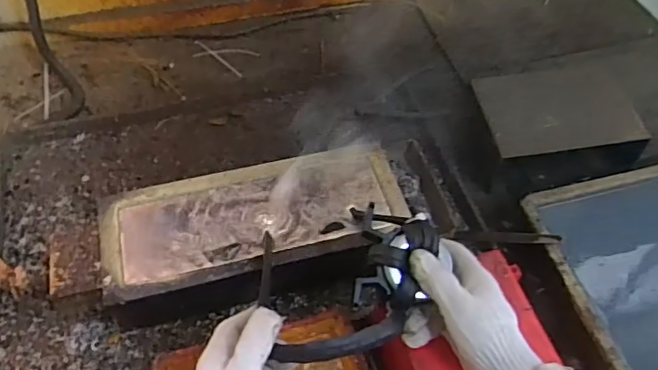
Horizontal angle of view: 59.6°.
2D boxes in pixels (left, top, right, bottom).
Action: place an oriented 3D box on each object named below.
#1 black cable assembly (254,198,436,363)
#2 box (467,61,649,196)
[{"bbox_3d":[0.012,0.098,0.535,0.161,0.102,0.159,2,55,-2],"label":"black cable assembly"},{"bbox_3d":[0.310,-0.087,0.812,0.201,0.107,0.152,-10,54,-9],"label":"box"}]

